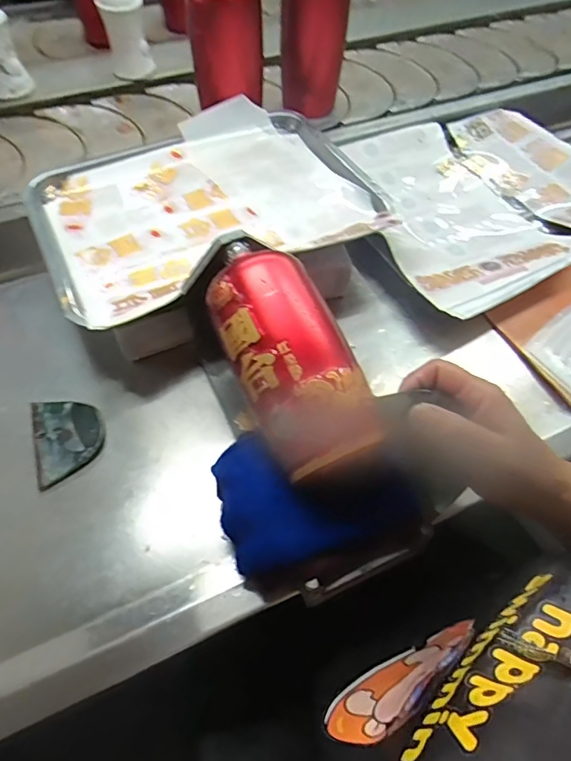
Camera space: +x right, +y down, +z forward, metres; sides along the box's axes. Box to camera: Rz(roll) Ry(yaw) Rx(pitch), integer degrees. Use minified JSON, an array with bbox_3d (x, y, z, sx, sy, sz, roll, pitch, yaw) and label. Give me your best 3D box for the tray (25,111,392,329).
[{"bbox_3d":[-0.084,-0.192,0.507,0.342,0.029,0.277,-23,58,-17],"label":"tray"}]

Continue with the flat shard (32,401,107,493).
[{"bbox_3d":[-0.191,0.047,0.414,0.059,0.007,0.081,-20,61,-8],"label":"flat shard"}]

